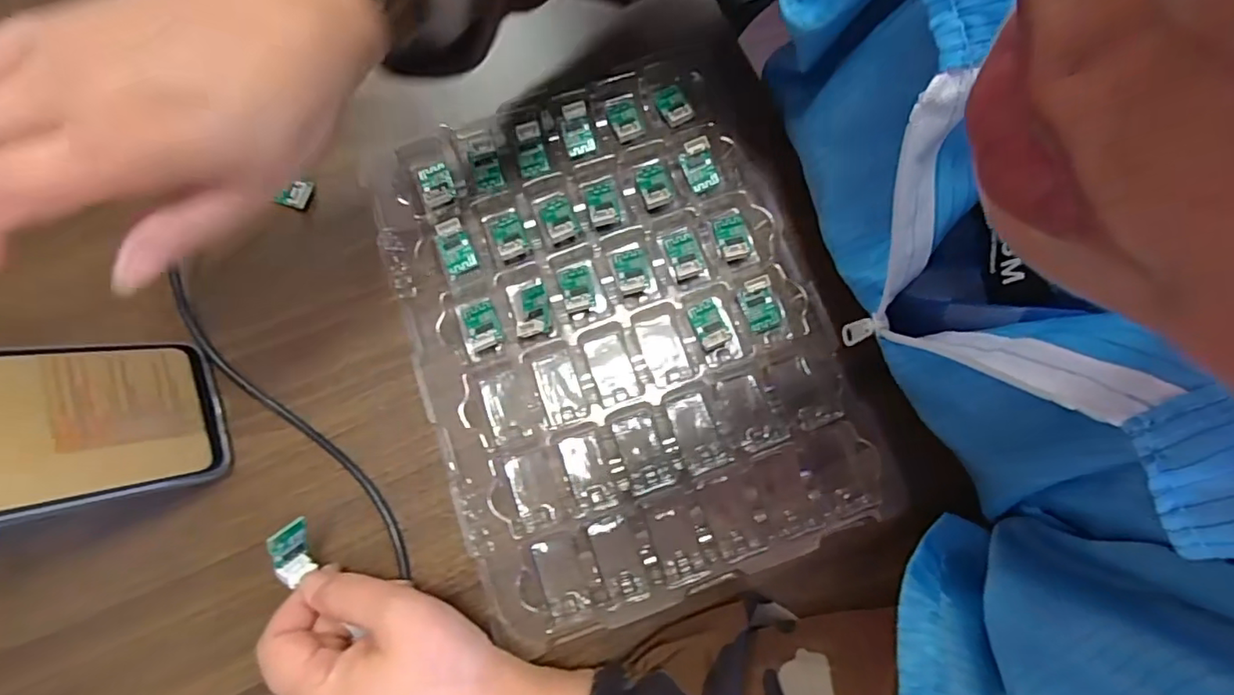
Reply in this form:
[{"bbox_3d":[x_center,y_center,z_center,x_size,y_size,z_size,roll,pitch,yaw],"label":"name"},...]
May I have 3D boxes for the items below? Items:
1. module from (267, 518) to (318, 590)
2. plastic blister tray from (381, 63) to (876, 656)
[{"bbox_3d":[-0.151,0.093,0.262,0.007,0.016,0.024,11,111,37],"label":"module"},{"bbox_3d":[-0.004,-0.013,0.304,0.205,0.023,0.273,-19,78,-4],"label":"plastic blister tray"}]

